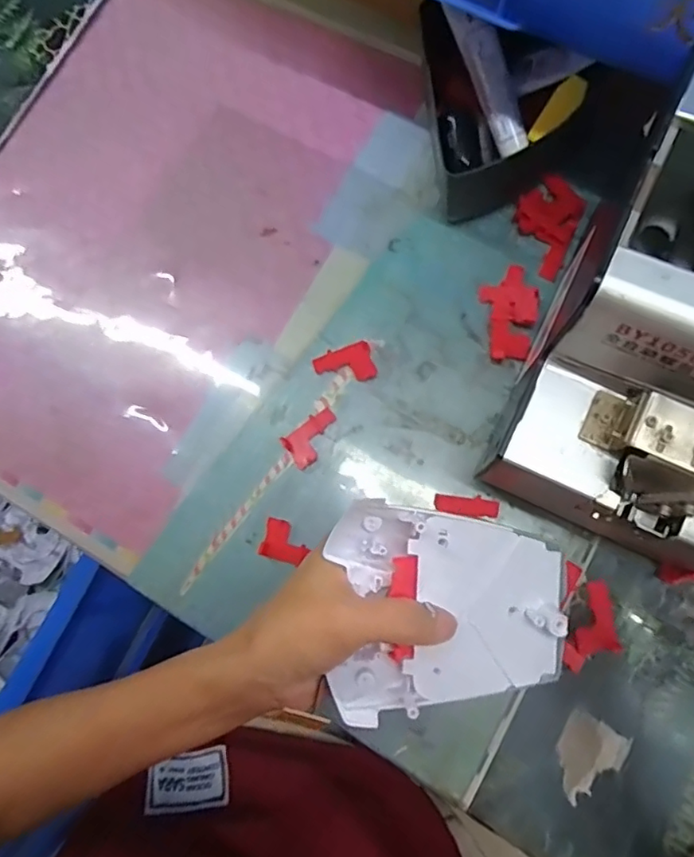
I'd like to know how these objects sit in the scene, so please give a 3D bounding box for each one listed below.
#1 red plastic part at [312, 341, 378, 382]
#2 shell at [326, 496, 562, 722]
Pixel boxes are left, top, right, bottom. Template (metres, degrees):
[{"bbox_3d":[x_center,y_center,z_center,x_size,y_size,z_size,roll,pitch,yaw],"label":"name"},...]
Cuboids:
[{"bbox_3d":[-0.001,-0.039,0.357,0.037,0.008,0.022,-15,78,2],"label":"red plastic part"},{"bbox_3d":[0.046,0.082,0.264,0.104,0.014,0.096,-2,92,4],"label":"shell"}]

